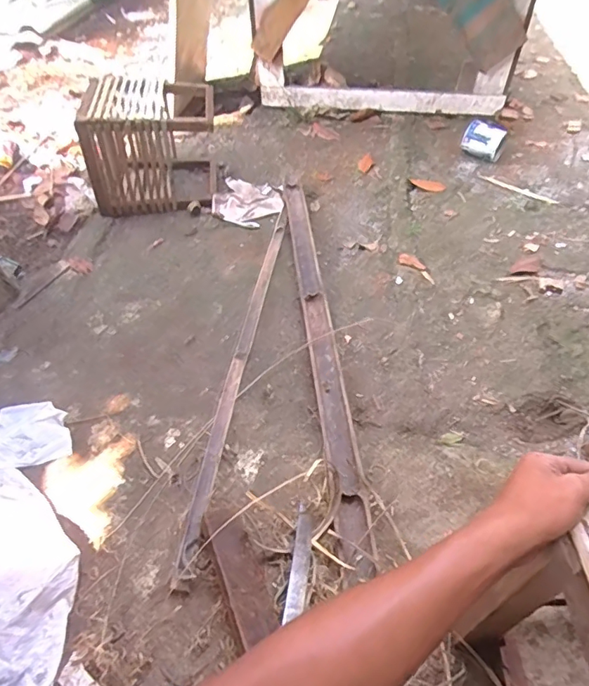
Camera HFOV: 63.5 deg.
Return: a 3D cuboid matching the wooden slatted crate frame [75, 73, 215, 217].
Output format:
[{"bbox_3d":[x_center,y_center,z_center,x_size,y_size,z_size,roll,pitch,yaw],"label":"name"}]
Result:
[{"bbox_3d":[-0.440,-0.631,1.501,0.384,0.321,0.318,-3,48,0],"label":"wooden slatted crate frame"}]

